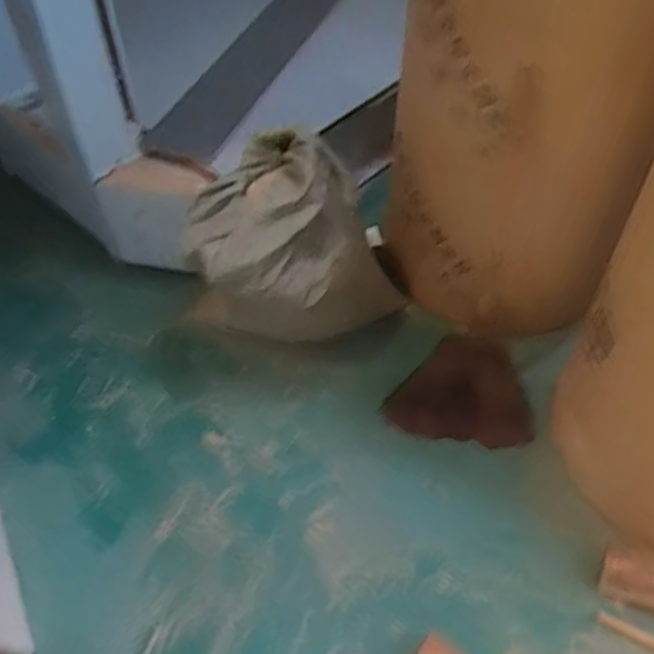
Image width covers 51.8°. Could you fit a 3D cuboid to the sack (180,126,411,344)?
[{"bbox_3d":[-0.092,-0.179,1.600,0.526,0.405,0.327,-24,54,-17],"label":"sack"}]

